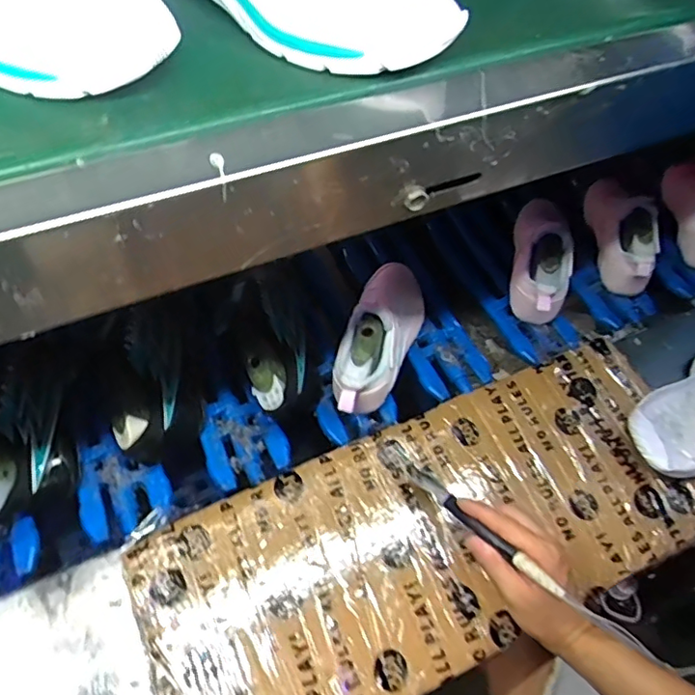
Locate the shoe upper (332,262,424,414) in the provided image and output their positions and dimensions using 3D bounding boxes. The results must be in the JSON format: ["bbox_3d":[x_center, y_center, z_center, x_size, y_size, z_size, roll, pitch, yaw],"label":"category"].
[{"bbox_3d":[0.042,-0.029,0.683,0.076,0.086,0.243,10,52,11],"label":"shoe upper"}]

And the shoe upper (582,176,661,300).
[{"bbox_3d":[0.403,-0.176,0.816,0.072,0.077,0.216,4,51,6],"label":"shoe upper"}]

